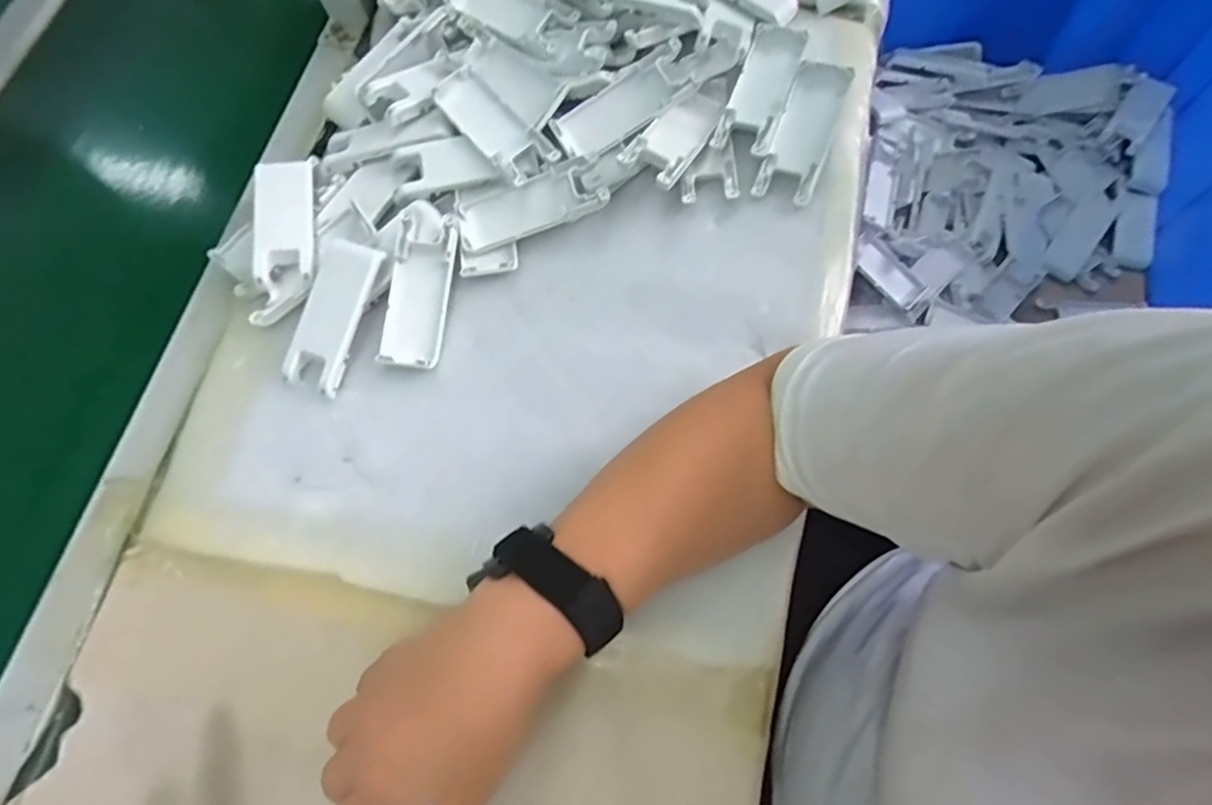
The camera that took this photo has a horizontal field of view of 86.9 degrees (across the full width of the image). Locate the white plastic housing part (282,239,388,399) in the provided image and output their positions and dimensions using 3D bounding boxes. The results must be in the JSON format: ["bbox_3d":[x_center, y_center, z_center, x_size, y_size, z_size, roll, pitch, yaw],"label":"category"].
[{"bbox_3d":[-0.183,-0.059,0.431,0.039,0.009,0.101,19,87,8],"label":"white plastic housing part"}]

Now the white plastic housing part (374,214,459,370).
[{"bbox_3d":[-0.126,-0.077,0.435,0.042,0.009,0.106,9,85,5],"label":"white plastic housing part"}]

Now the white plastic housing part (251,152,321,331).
[{"bbox_3d":[-0.224,-0.118,0.448,0.041,0.019,0.124,-5,69,5],"label":"white plastic housing part"}]

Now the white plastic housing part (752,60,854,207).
[{"bbox_3d":[0.137,-0.187,0.443,0.038,0.011,0.099,21,90,9],"label":"white plastic housing part"}]

